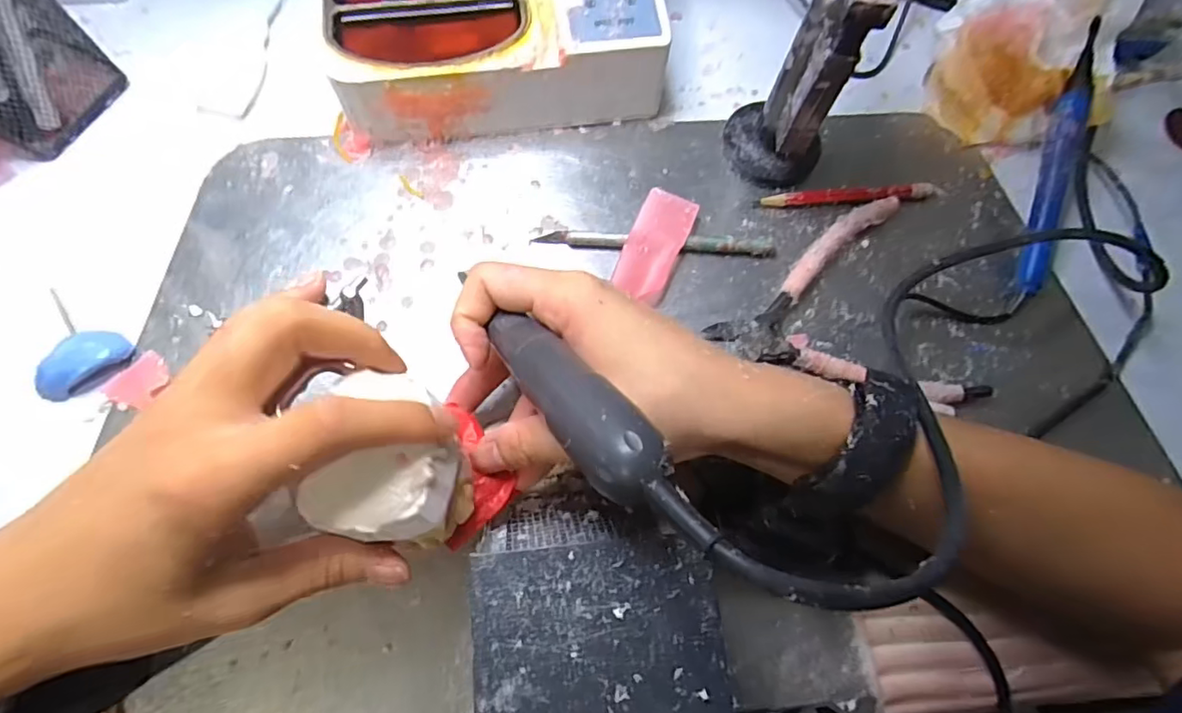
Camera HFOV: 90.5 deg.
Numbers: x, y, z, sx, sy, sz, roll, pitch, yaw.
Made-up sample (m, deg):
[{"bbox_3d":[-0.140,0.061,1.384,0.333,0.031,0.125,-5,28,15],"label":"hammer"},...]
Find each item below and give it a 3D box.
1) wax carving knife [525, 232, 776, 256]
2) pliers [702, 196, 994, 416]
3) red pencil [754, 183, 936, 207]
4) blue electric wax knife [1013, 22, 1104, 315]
[{"bbox_3d":[0.038,-0.065,0.335,0.137,0.011,0.009,1,71,-2],"label":"wax carving knife"},{"bbox_3d":[0.156,-0.012,0.323,0.141,0.013,0.121,-38,76,-14],"label":"pliers"},{"bbox_3d":[0.153,-0.095,0.349,0.108,0.007,0.011,-6,71,-4],"label":"red pencil"},{"bbox_3d":[0.275,-0.115,0.343,0.016,0.018,0.183,18,83,4],"label":"blue electric wax knife"}]

